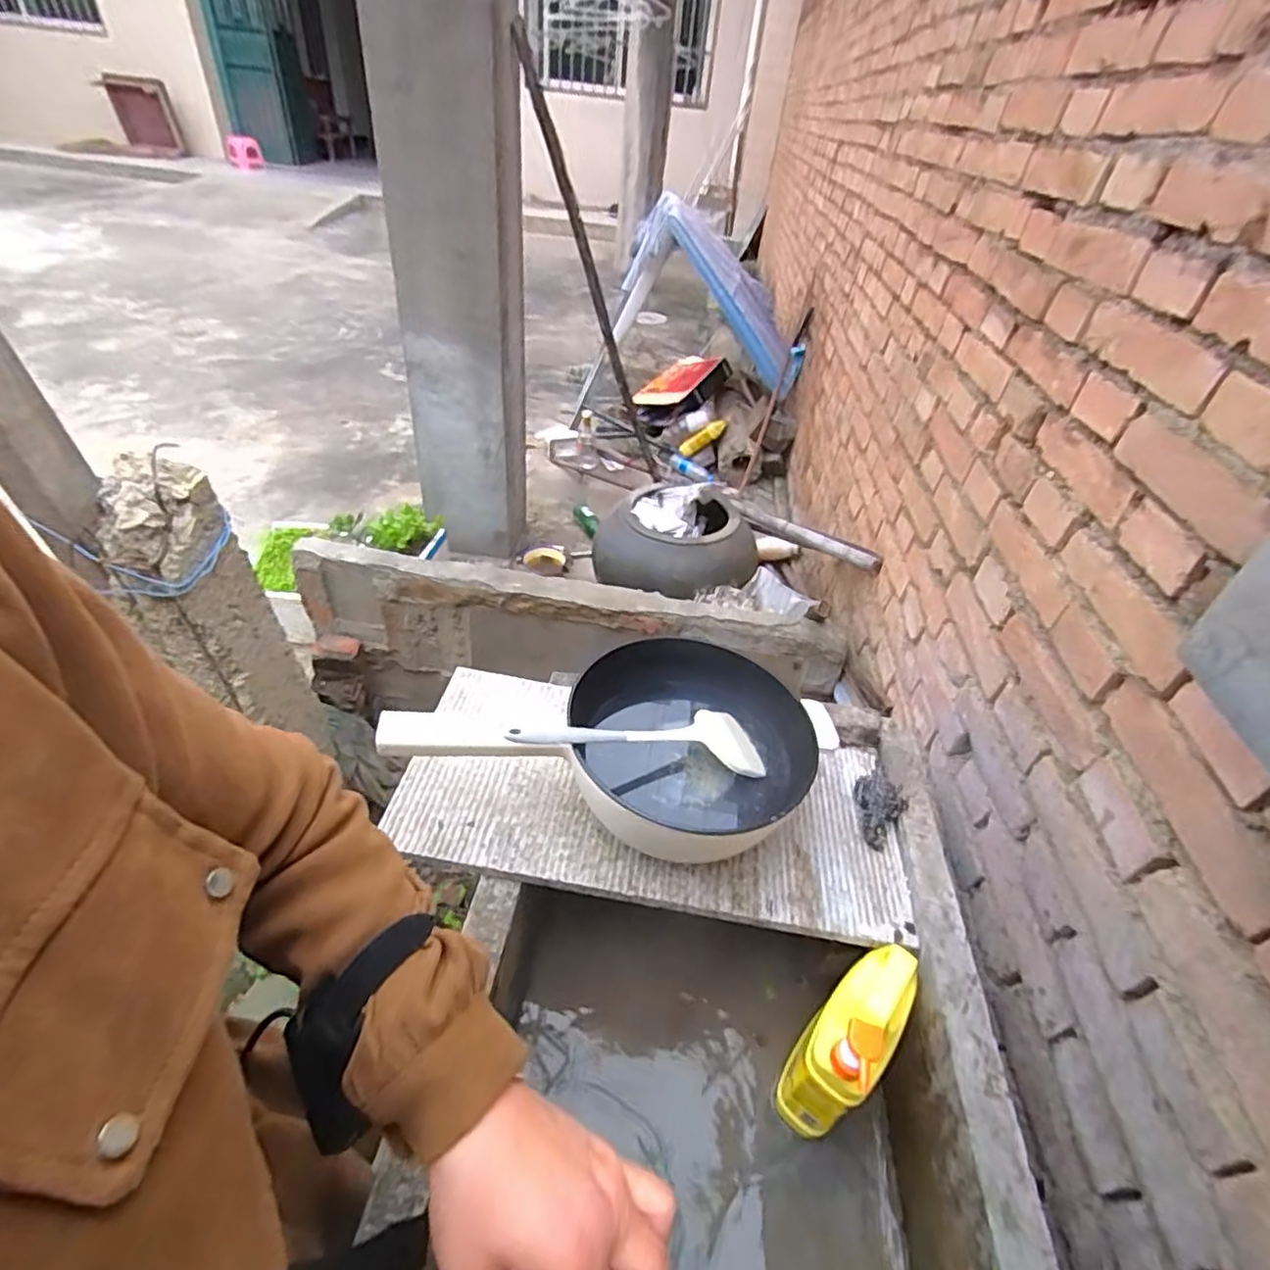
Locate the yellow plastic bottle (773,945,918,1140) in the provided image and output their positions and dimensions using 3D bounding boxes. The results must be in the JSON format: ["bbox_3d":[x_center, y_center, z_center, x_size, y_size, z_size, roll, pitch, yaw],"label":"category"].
[{"bbox_3d":[0.229,0.414,0.655,0.069,0.204,0.150,34,47,29],"label":"yellow plastic bottle"}]

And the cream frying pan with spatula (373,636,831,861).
[{"bbox_3d":[-0.016,0.107,0.711,0.454,0.093,0.238,8,40,2],"label":"cream frying pan with spatula"}]

